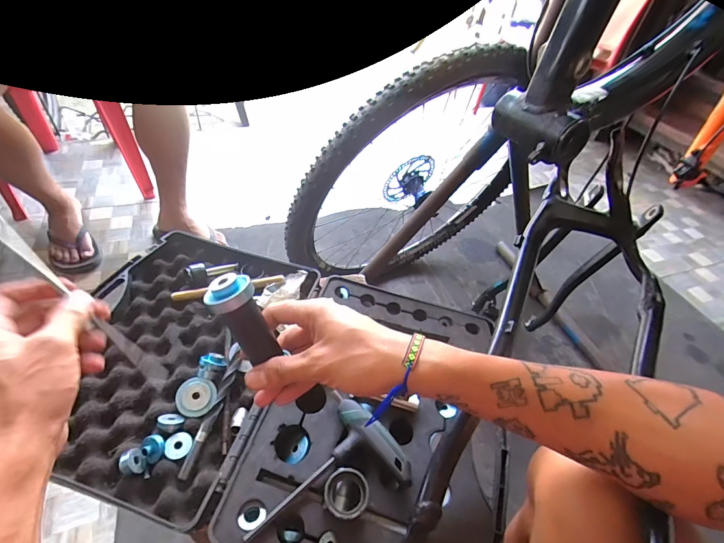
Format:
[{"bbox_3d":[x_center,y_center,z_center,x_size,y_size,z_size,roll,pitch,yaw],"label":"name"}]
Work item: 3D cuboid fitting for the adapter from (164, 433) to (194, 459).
[{"bbox_3d":[-0.186,0.177,0.371,0.025,0.007,0.026,5,45,-5],"label":"adapter"}]

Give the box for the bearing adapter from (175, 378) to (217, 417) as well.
[{"bbox_3d":[-0.183,0.138,0.403,0.041,0.015,0.038,5,45,-5],"label":"bearing adapter"}]

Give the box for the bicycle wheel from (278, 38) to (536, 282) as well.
[{"bbox_3d":[0.131,-0.170,0.887,0.643,0.677,0.189,-29,55,-31],"label":"bicycle wheel"}]

